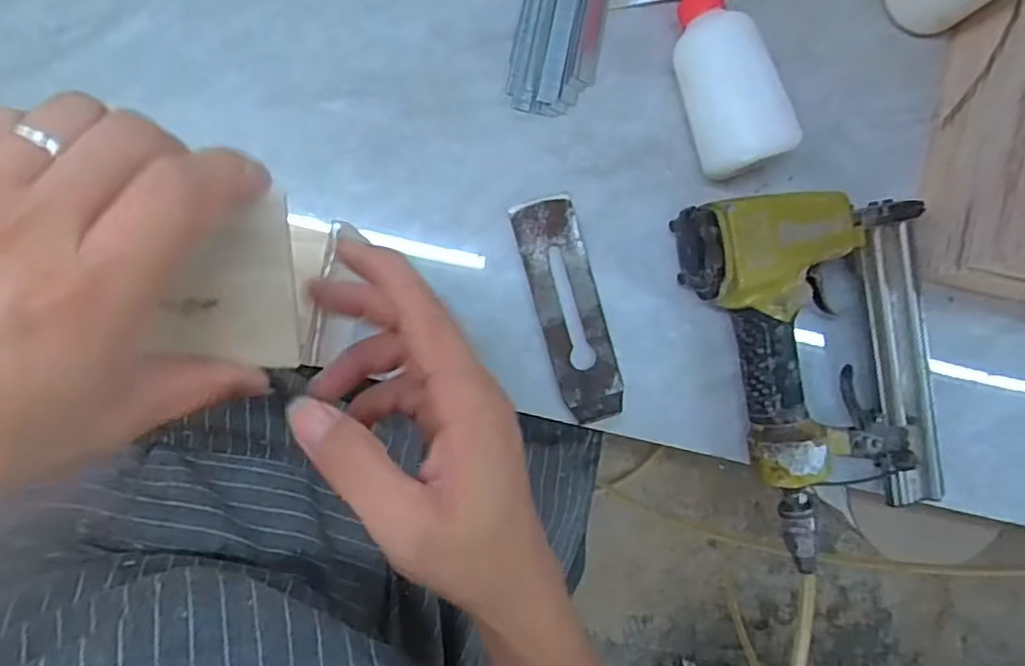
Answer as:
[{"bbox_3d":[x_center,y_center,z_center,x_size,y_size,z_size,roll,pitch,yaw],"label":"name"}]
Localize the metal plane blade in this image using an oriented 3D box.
[{"bbox_3d":[0.040,-0.017,0.451,0.044,0.004,0.155,-16,93,-6],"label":"metal plane blade"}]

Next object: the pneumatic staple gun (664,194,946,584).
[{"bbox_3d":[0.219,0.019,0.447,0.161,0.060,0.252,-18,94,-5],"label":"pneumatic staple gun"}]

